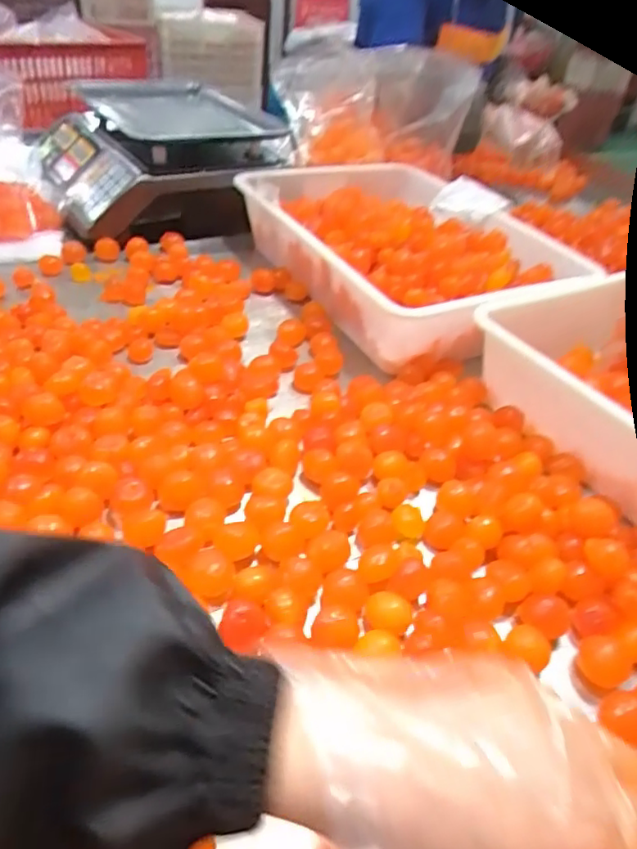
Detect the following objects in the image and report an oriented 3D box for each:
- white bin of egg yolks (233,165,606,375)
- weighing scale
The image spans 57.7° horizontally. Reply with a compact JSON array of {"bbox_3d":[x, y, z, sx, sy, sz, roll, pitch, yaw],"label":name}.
[{"bbox_3d":[0.108,-0.232,0.750,0.291,0.091,0.412,-20,47,-28],"label":"white bin of egg yolks"},{"bbox_3d":[-0.238,-0.431,0.931,0.368,0.128,0.374,-13,44,-22],"label":"weighing scale"}]

